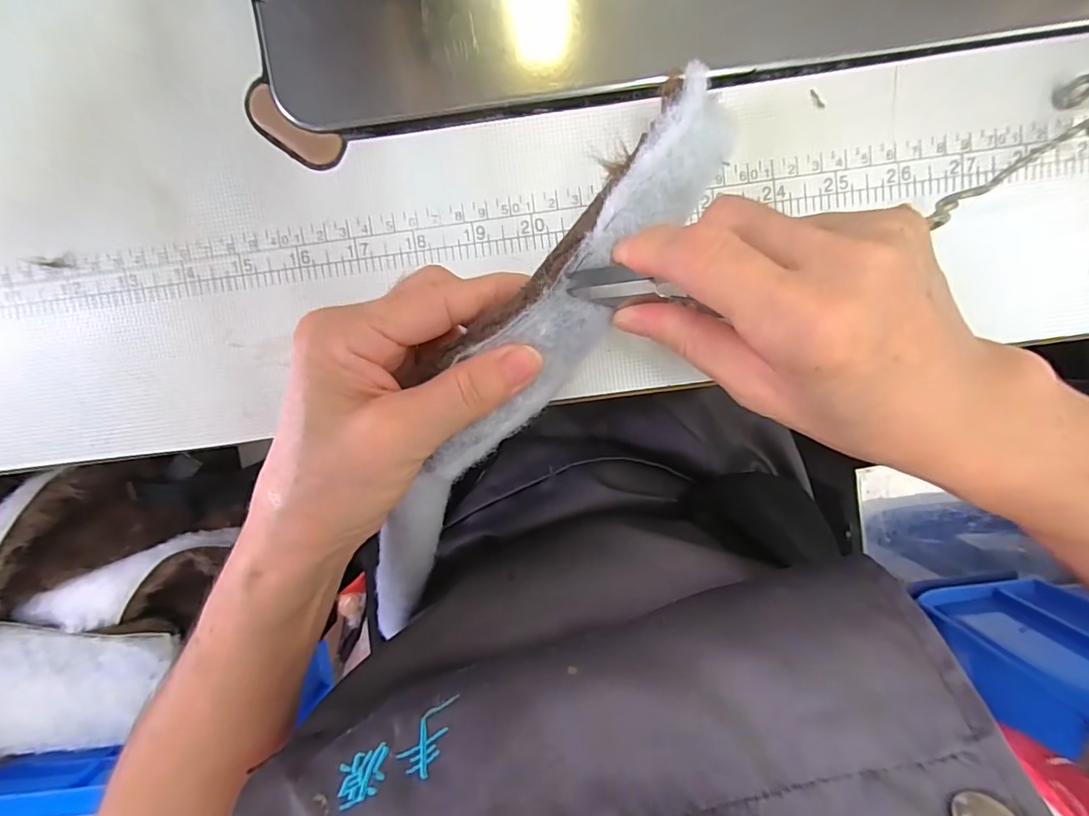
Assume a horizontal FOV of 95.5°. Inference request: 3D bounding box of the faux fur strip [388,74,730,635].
[{"bbox_3d":[-0.011,-0.014,0.192,0.047,0.051,0.247,34,101,-2],"label":"faux fur strip"}]

